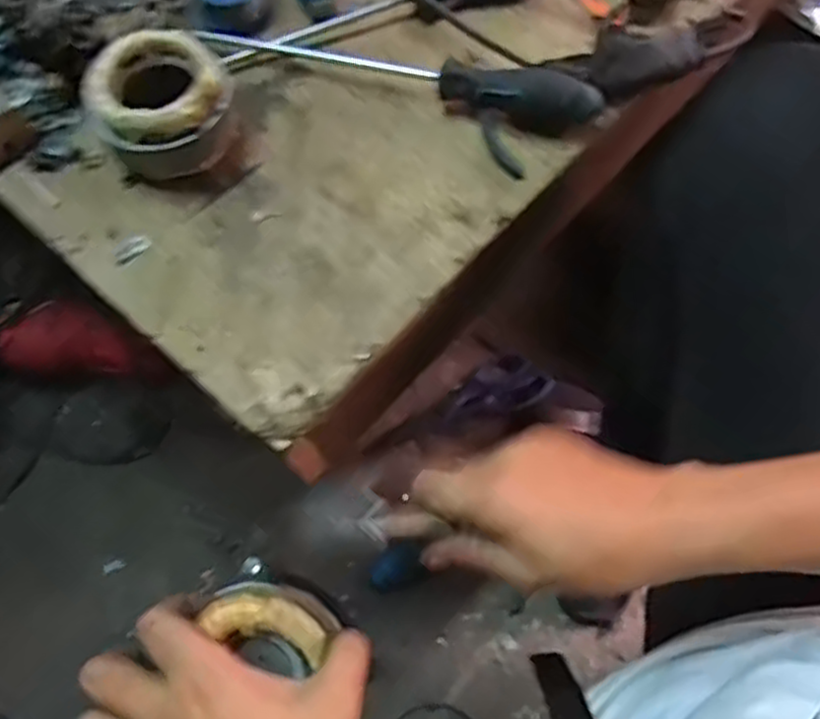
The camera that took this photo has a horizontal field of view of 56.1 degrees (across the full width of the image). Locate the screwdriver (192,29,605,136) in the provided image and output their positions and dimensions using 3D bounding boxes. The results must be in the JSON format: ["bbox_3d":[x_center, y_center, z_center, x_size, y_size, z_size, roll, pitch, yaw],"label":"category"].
[{"bbox_3d":[-0.011,-0.211,0.550,0.295,0.036,0.038,15,69,7],"label":"screwdriver"}]

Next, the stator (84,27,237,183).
[{"bbox_3d":[-0.166,-0.172,0.523,0.092,0.061,0.077,-25,69,-9],"label":"stator"}]

